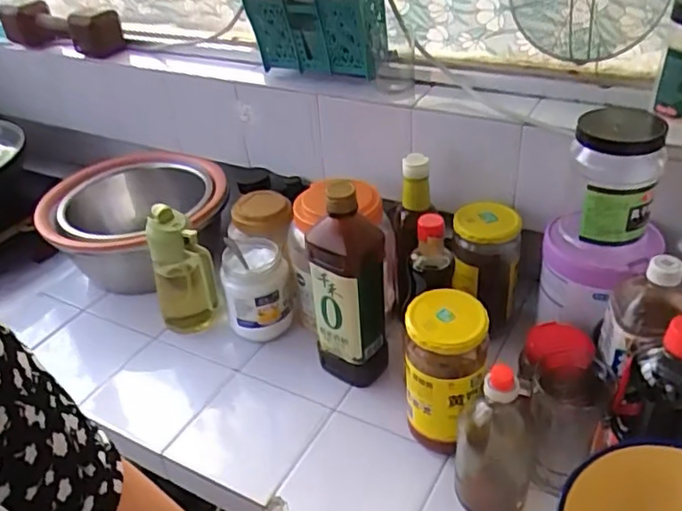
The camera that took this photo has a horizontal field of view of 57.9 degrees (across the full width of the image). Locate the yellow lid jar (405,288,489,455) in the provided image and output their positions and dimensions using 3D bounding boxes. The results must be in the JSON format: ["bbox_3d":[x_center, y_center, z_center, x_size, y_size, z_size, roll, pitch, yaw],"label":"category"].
[{"bbox_3d":[0.116,0.134,0.678,0.079,0.182,0.074,-3,35,2],"label":"yellow lid jar"}]

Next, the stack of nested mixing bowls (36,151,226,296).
[{"bbox_3d":[-0.322,-0.066,1.016,0.323,0.121,0.273,7,36,16],"label":"stack of nested mixing bowls"}]

